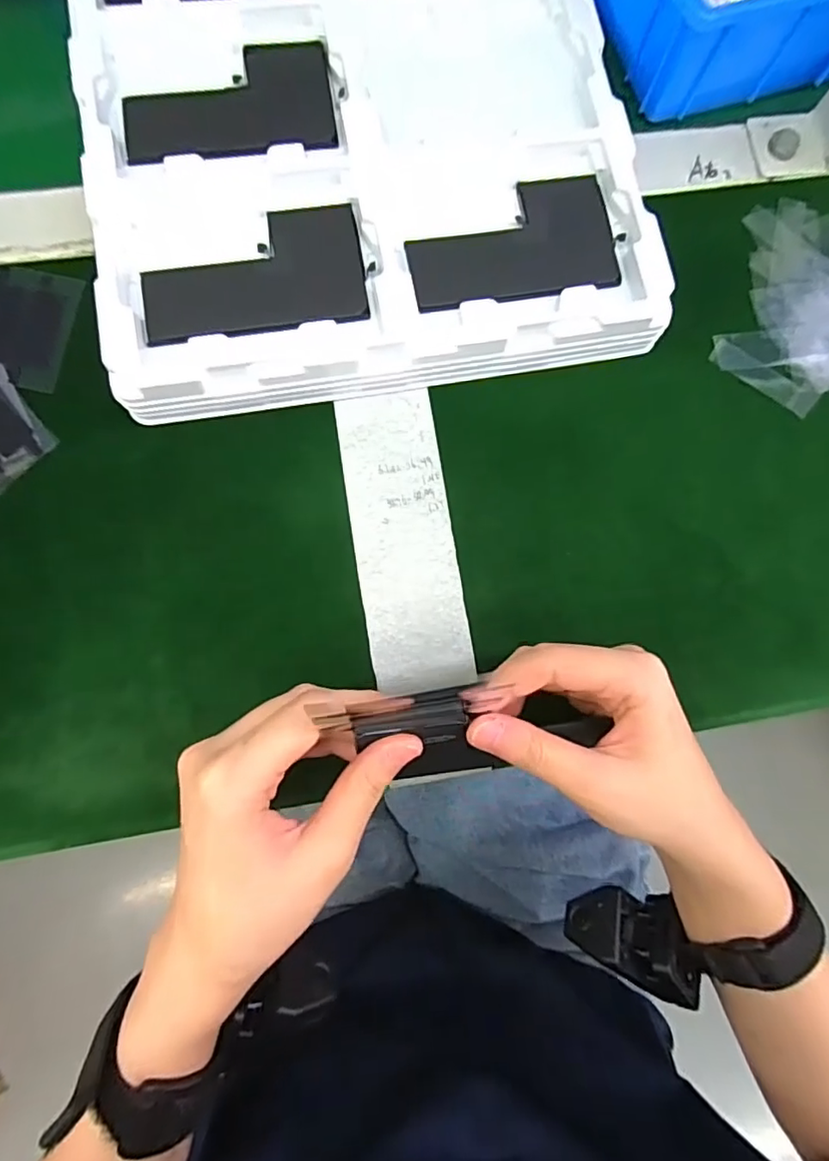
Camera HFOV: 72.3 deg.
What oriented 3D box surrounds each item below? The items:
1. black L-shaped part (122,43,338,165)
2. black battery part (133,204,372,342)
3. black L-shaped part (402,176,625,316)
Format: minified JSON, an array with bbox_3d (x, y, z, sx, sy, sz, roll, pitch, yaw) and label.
[{"bbox_3d":[-0.096,-0.247,0.295,0.107,0.007,0.064,-13,83,-5],"label":"black L-shaped part"},{"bbox_3d":[-0.078,-0.151,0.279,0.106,0.007,0.065,-12,83,-4],"label":"black battery part"},{"bbox_3d":[0.050,-0.173,0.290,0.109,0.007,0.065,-13,83,-5],"label":"black L-shaped part"}]

